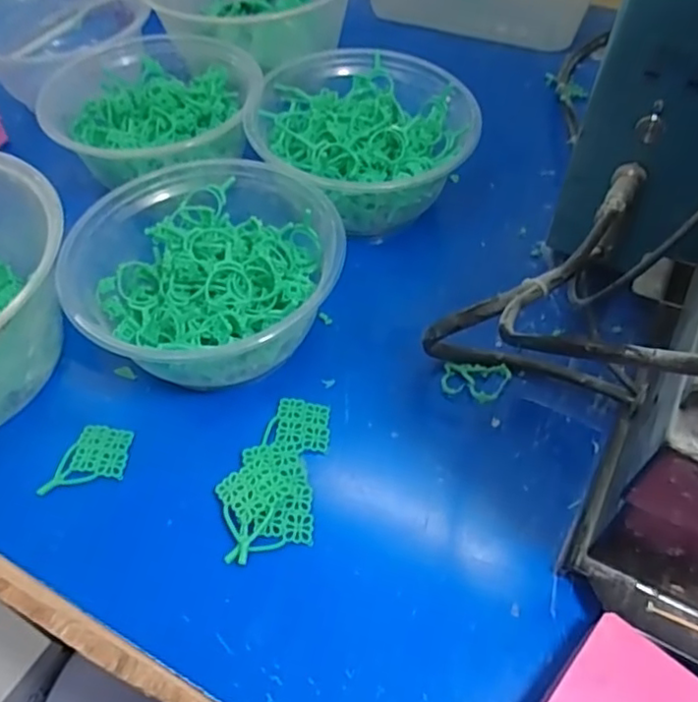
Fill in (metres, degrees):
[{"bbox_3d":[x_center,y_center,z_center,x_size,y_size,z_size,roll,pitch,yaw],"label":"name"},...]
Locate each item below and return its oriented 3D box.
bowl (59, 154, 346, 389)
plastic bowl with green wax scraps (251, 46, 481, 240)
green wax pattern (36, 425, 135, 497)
[{"bbox_3d":[-0.076,-0.040,0.329,0.122,0.057,0.127,-1,53,1],"label":"bowl"},{"bbox_3d":[0.008,-0.128,0.389,0.129,0.060,0.122,-1,53,1],"label":"plastic bowl with green wax scraps"},{"bbox_3d":[-0.124,0.052,0.296,0.035,0.004,0.035,1,53,2],"label":"green wax pattern"}]

